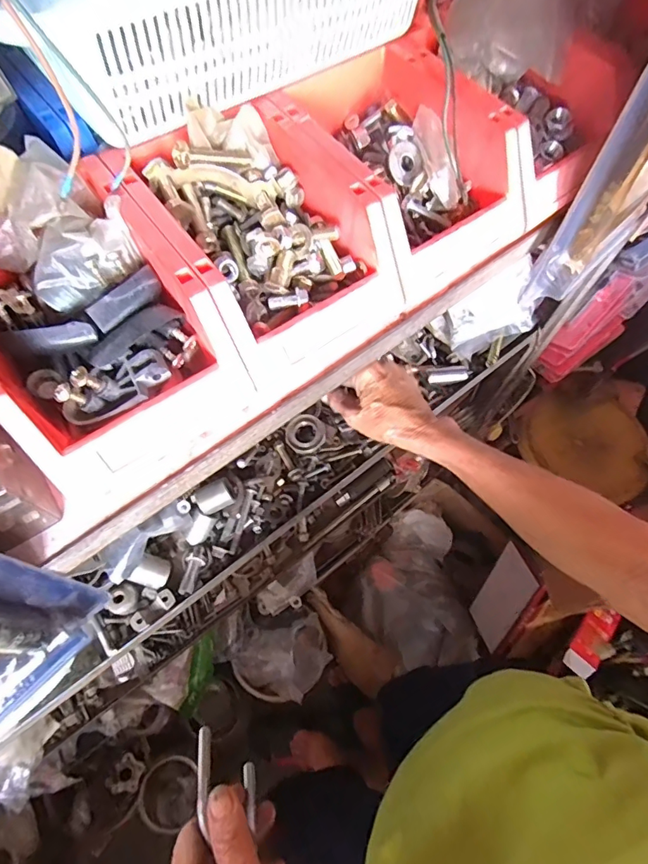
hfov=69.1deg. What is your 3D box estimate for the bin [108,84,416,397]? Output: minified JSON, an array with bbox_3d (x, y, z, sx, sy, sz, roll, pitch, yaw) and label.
[{"bbox_3d":[-0.033,-0.110,0.281,0.114,0.076,0.147,-35,69,-17],"label":"bin"}]

